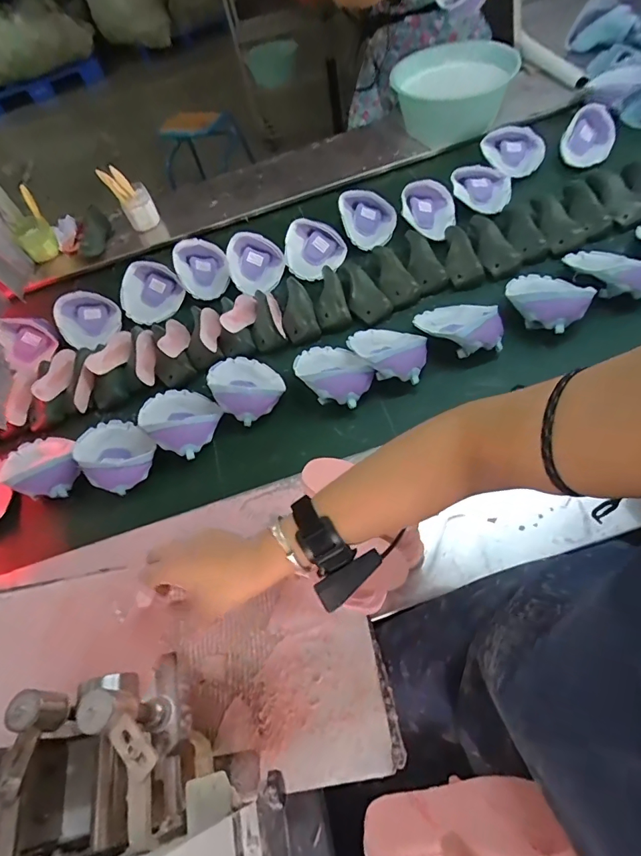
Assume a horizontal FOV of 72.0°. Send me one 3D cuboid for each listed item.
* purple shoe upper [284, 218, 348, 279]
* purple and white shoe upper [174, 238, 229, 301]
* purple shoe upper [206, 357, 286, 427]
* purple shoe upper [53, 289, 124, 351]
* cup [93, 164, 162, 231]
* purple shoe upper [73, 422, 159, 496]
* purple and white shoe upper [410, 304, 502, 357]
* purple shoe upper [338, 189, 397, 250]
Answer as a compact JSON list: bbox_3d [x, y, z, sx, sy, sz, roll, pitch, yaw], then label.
[{"bbox_3d":[-0.012,-0.402,1.008,0.140,0.062,0.143,0,59,2],"label":"purple shoe upper"},{"bbox_3d":[-0.275,-0.367,1.020,0.111,0.061,0.142,-14,60,-6],"label":"purple and white shoe upper"},{"bbox_3d":[-0.141,-0.087,0.816,0.126,0.059,0.156,-34,64,-16],"label":"purple shoe upper"},{"bbox_3d":[-0.531,-0.250,1.004,0.139,0.050,0.139,12,63,-24],"label":"purple shoe upper"},{"bbox_3d":[-0.496,-0.596,1.177,0.087,0.145,0.128,-39,65,-19],"label":"cup"},{"bbox_3d":[-0.365,0.042,0.783,0.113,0.069,0.155,-39,65,-19],"label":"purple shoe upper"},{"bbox_3d":[0.254,-0.195,0.809,0.147,0.055,0.132,-3,59,1],"label":"purple and white shoe upper"},{"bbox_3d":[0.108,-0.489,1.028,0.144,0.041,0.144,4,78,-19],"label":"purple shoe upper"}]

